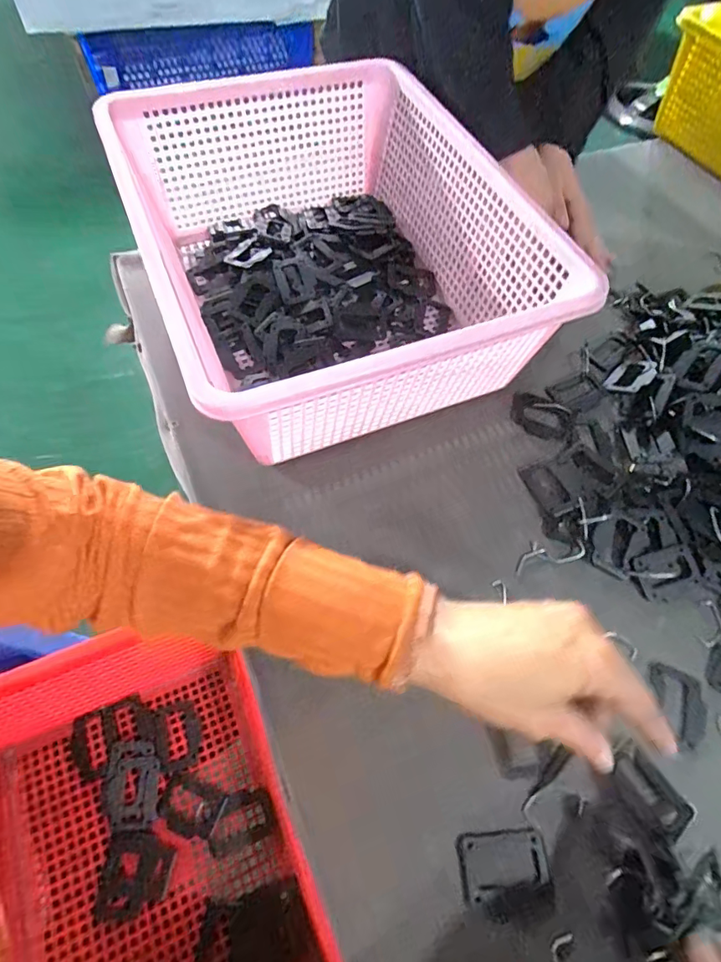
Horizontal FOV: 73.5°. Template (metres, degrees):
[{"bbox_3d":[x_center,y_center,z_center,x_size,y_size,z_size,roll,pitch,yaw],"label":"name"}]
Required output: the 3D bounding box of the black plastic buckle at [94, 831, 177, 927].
[{"bbox_3d":[-0.169,0.299,0.363,0.050,0.006,0.054,7,61,1],"label":"black plastic buckle"}]

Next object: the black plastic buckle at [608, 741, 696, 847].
[{"bbox_3d":[0.180,0.193,0.301,0.031,0.005,0.050,-32,68,-19],"label":"black plastic buckle"}]

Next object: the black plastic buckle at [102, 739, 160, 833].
[{"bbox_3d":[-0.185,0.246,0.390,0.042,0.006,0.061,-4,61,-6],"label":"black plastic buckle"}]

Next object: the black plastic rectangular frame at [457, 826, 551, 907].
[{"bbox_3d":[0.085,0.227,0.284,0.052,0.004,0.032,-3,61,-5],"label":"black plastic rectangular frame"}]

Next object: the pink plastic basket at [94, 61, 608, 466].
[{"bbox_3d":[-0.026,-0.218,0.432,0.304,0.139,0.401,-19,64,-13],"label":"pink plastic basket"}]

